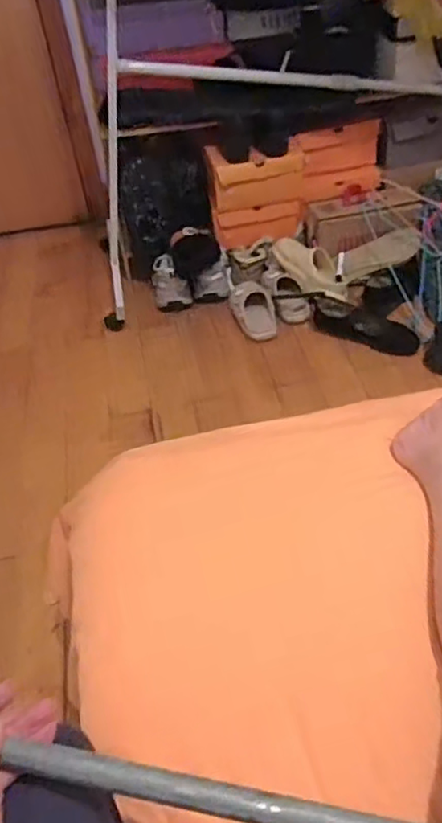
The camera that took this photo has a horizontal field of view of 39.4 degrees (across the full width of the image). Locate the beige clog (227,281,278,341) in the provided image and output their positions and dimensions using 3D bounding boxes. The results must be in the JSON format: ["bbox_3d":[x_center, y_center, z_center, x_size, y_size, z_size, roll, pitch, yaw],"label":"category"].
[{"bbox_3d":[0.075,-0.252,1.491,0.093,0.057,0.199,-13,43,-7],"label":"beige clog"}]

